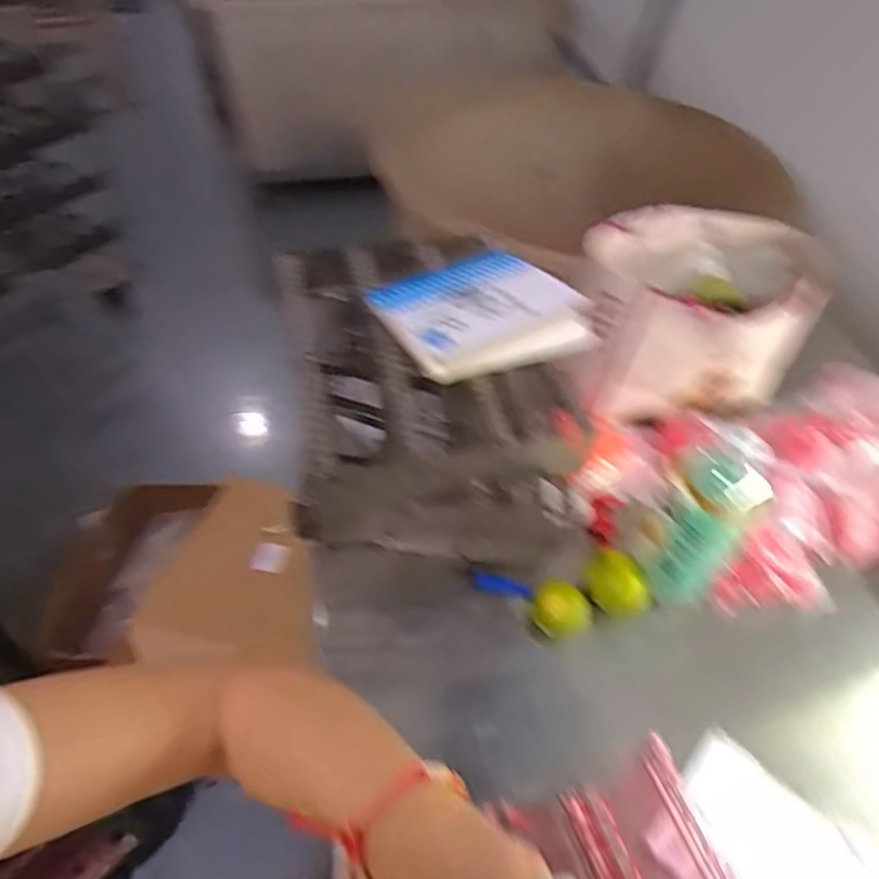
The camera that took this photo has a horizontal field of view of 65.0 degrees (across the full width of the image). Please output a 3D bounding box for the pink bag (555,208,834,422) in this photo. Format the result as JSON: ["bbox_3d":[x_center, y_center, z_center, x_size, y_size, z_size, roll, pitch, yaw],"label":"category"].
[{"bbox_3d":[0.319,-0.161,0.892,0.278,0.175,0.220,9,48,3],"label":"pink bag"}]

